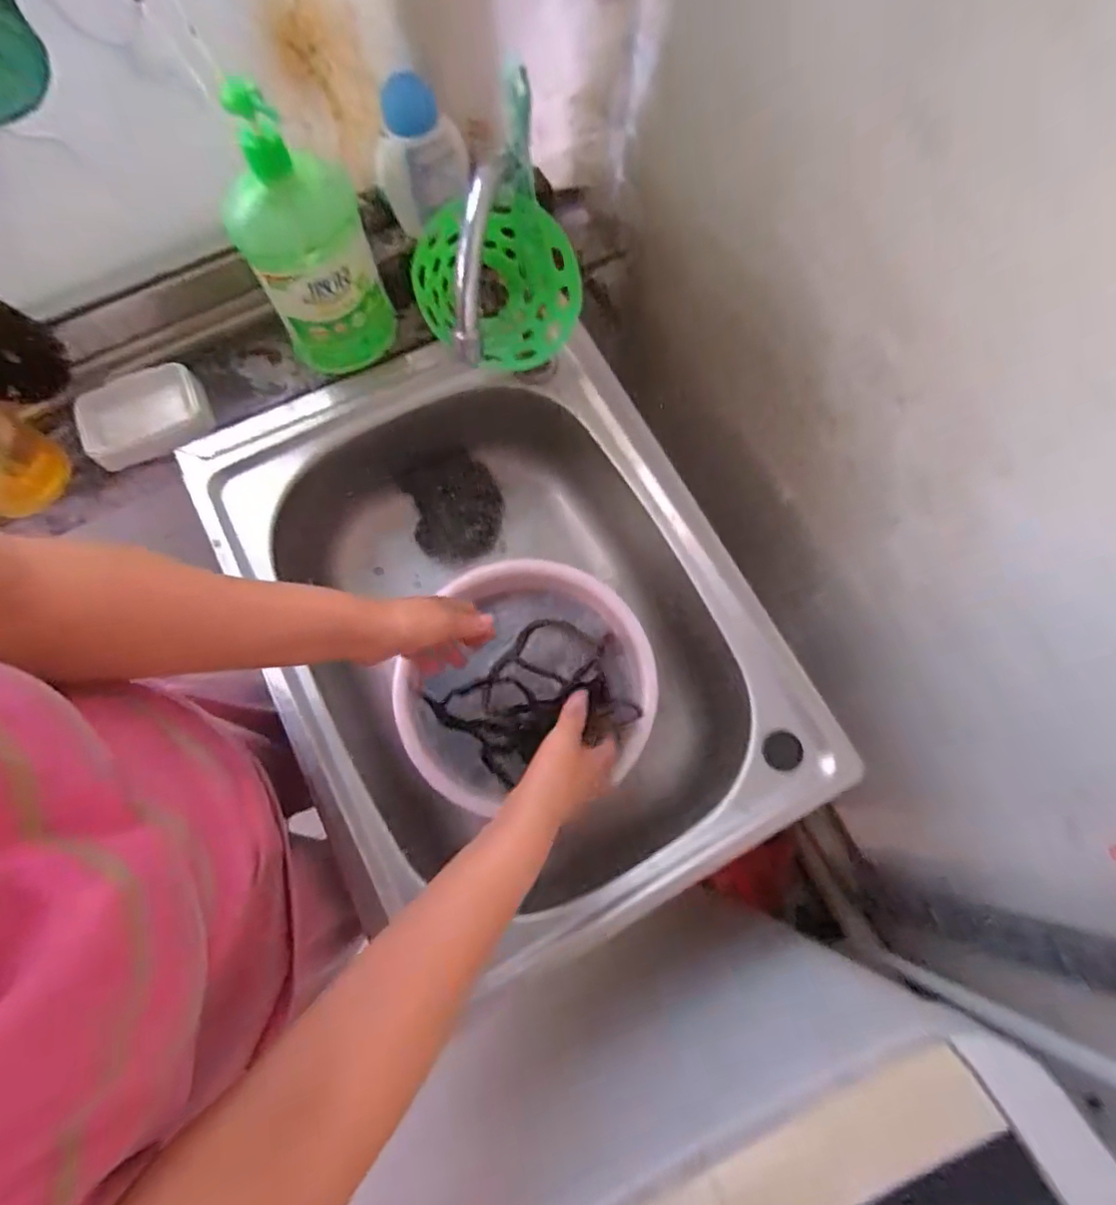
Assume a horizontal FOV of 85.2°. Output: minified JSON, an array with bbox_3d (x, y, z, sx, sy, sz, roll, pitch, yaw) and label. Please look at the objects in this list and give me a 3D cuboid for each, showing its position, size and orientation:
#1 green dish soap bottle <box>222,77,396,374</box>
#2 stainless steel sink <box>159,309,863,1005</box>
[{"bbox_3d":[-0.245,-0.348,0.588,0.117,0.242,0.079,-32,77,-10],"label":"green dish soap bottle"},{"bbox_3d":[-0.063,0.021,0.669,0.465,0.164,0.618,-26,76,-8],"label":"stainless steel sink"}]

